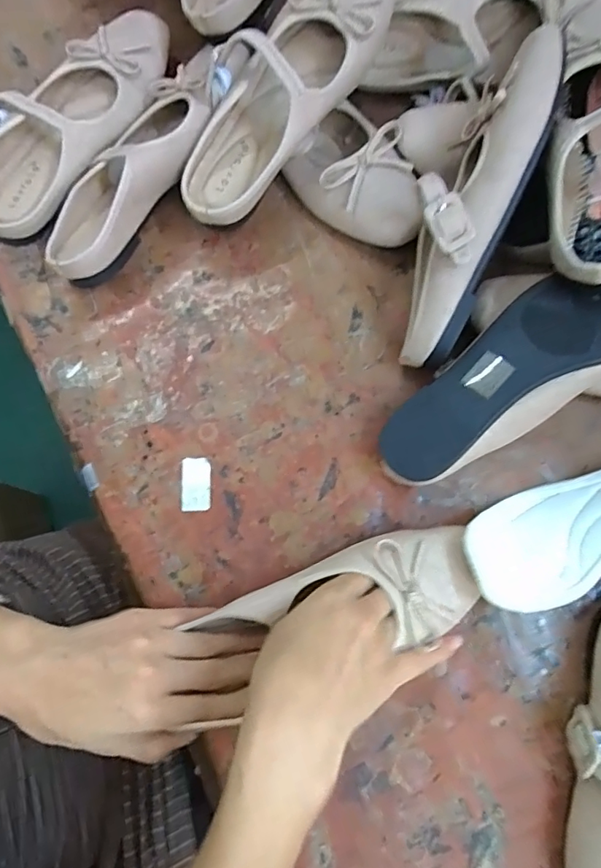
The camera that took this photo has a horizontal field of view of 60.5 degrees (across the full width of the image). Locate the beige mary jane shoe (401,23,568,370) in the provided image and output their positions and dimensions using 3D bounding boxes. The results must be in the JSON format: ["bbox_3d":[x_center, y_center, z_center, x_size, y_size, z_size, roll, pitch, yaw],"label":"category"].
[{"bbox_3d":[0.121,-0.168,0.376,0.064,0.071,0.241,21,100,6],"label":"beige mary jane shoe"}]

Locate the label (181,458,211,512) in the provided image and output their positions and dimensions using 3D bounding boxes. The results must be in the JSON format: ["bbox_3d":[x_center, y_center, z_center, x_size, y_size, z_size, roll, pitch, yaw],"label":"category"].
[{"bbox_3d":[-0.081,0.039,0.396,0.022,0.004,0.040,-2,76,0],"label":"label"}]

